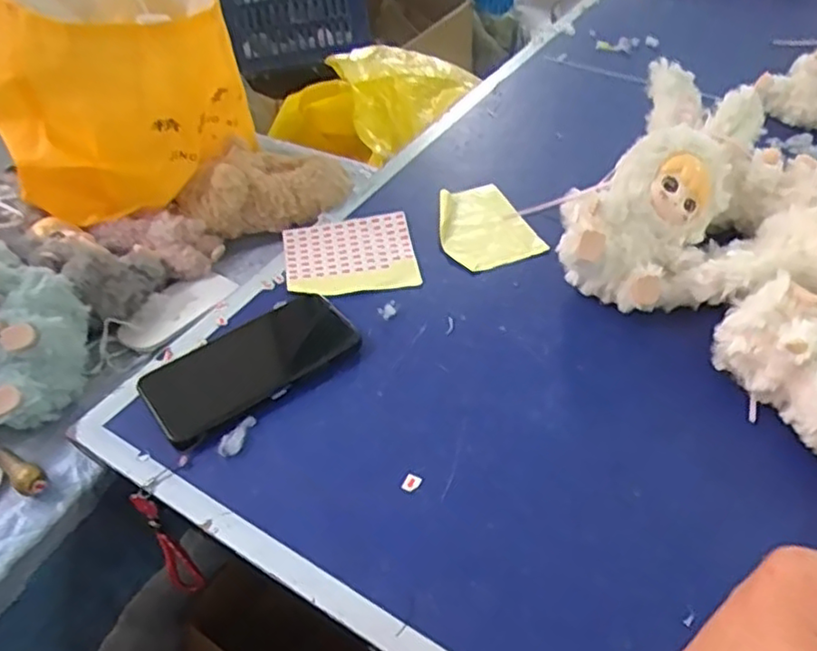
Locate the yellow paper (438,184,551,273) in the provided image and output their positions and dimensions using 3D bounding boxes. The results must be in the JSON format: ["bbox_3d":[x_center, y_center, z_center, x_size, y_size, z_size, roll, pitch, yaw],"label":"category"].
[{"bbox_3d":[0.072,-0.098,0.652,0.088,0.020,0.114,-18,44,-10],"label":"yellow paper"}]

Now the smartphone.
[{"bbox_3d":[-0.125,0.028,0.534,0.168,0.007,0.085,-30,54,-29],"label":"smartphone"}]

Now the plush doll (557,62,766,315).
[{"bbox_3d":[0.213,-0.125,0.579,0.142,0.101,0.226,29,74,33],"label":"plush doll"}]

